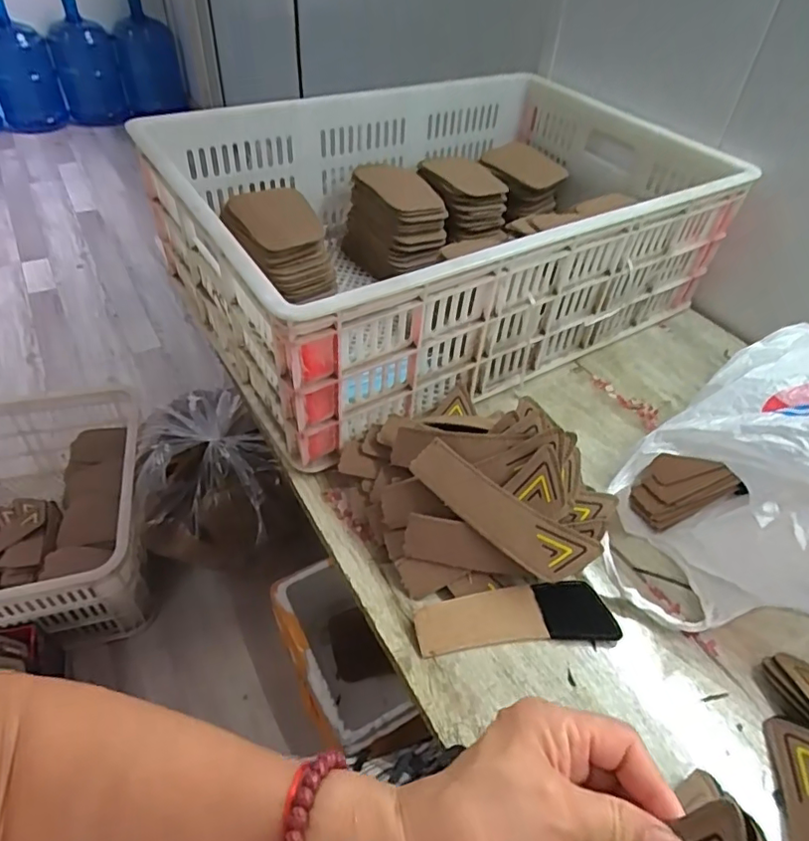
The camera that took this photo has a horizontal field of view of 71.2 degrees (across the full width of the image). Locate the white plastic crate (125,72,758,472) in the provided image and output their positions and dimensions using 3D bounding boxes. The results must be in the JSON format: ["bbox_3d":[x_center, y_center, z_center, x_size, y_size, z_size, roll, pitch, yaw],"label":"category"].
[{"bbox_3d":[0.054,-0.255,0.714,0.632,0.187,0.439,-25,51,-27],"label":"white plastic crate"}]

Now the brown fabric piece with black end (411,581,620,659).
[{"bbox_3d":[0.084,0.150,0.433,0.150,0.006,0.044,-3,66,-5],"label":"brown fabric piece with black end"}]

